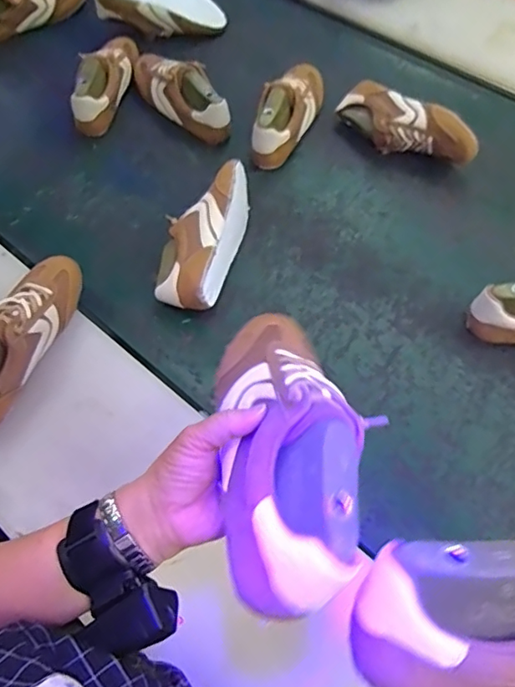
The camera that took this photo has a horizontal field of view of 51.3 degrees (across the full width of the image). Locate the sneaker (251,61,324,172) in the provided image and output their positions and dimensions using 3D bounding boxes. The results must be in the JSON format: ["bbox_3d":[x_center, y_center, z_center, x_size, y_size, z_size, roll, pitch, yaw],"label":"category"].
[{"bbox_3d":[0.057,-0.416,0.945,0.078,0.095,0.252,19,63,12],"label":"sneaker"}]

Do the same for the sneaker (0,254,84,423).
[{"bbox_3d":[-0.299,-0.014,0.668,0.084,0.079,0.258,12,61,8],"label":"sneaker"}]

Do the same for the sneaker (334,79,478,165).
[{"bbox_3d":[0.248,-0.370,0.916,0.076,0.092,0.245,-41,68,-19],"label":"sneaker"}]

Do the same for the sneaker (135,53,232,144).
[{"bbox_3d":[-0.137,-0.457,0.972,0.073,0.092,0.252,-41,68,-19],"label":"sneaker"}]

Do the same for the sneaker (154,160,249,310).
[{"bbox_3d":[-0.080,-0.162,0.809,0.097,0.089,0.242,14,62,9],"label":"sneaker"}]

